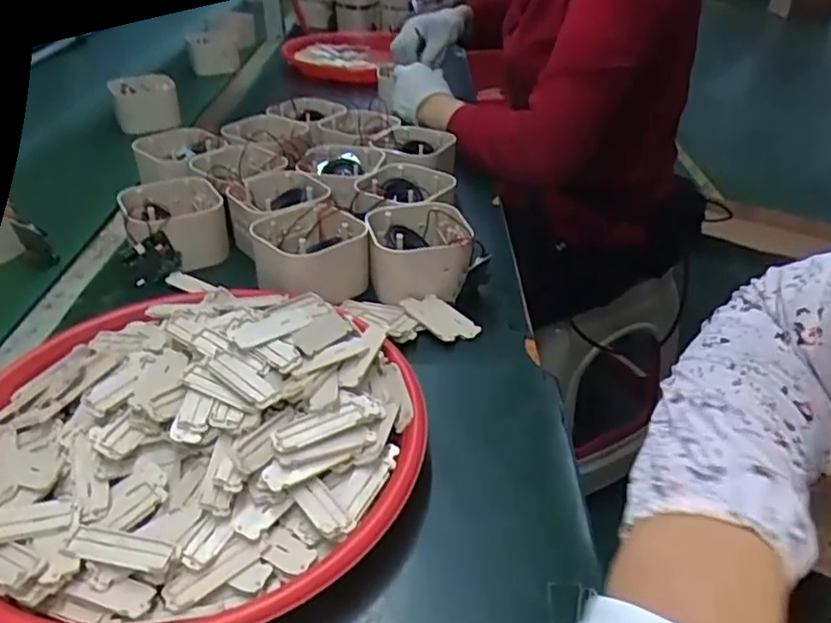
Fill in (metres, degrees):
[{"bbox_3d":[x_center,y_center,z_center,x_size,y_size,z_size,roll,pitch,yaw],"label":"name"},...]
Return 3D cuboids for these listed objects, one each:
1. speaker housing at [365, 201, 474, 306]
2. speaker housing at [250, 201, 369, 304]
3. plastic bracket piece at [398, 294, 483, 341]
[{"bbox_3d":[0.002,-0.055,0.596,0.088,0.062,0.093,-2,35,-5],"label":"speaker housing"},{"bbox_3d":[-0.095,-0.053,0.587,0.097,0.052,0.091,-9,36,-13],"label":"speaker housing"},{"bbox_3d":[0.020,0.005,0.547,0.037,0.006,0.065,-21,46,-36],"label":"plastic bracket piece"}]

